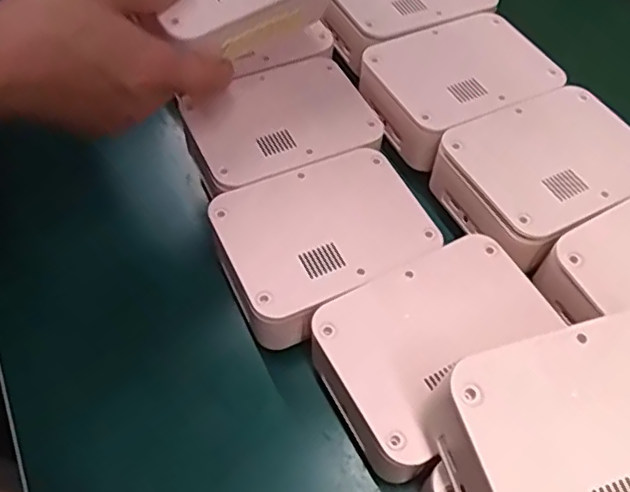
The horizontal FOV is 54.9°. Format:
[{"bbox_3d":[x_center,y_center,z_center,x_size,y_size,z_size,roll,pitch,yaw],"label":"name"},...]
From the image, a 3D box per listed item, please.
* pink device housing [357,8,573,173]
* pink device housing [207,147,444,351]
[{"bbox_3d":[0.103,-0.121,0.448,0.141,0.047,0.102,-27,59,-13],"label":"pink device housing"},{"bbox_3d":[0.006,-0.001,0.388,0.128,0.046,0.106,-23,58,-12],"label":"pink device housing"}]

